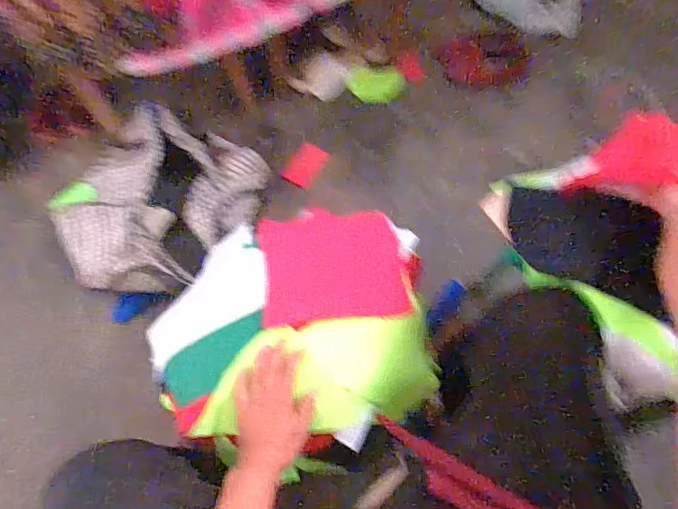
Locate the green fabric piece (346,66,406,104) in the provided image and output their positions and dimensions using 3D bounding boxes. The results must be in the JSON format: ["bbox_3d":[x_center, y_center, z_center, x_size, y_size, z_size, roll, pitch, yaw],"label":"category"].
[{"bbox_3d":[0.112,-0.509,1.315,0.159,0.016,0.094,-1,92,3],"label":"green fabric piece"}]

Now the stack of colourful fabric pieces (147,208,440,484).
[{"bbox_3d":[-0.071,0.096,0.638,0.393,0.087,0.380,-3,64,1],"label":"stack of colourful fabric pieces"}]

